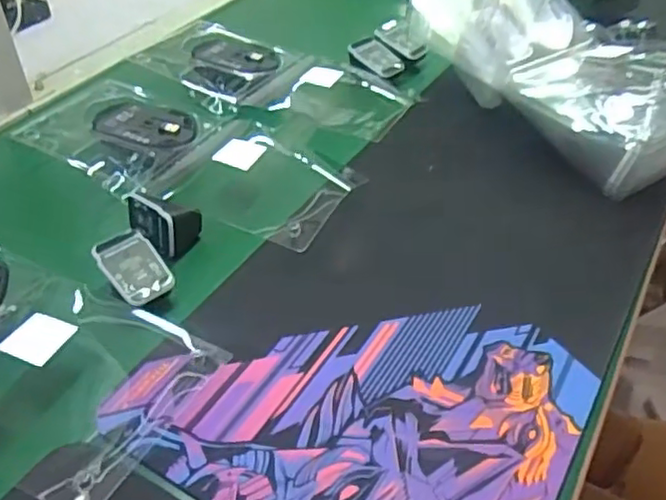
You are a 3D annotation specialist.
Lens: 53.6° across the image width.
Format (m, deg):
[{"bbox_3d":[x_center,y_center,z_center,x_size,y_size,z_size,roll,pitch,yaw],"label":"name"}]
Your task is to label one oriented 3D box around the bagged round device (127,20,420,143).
[{"bbox_3d":[-0.066,-0.206,0.789,0.322,0.040,0.133,18,44,20],"label":"bagged round device"}]

